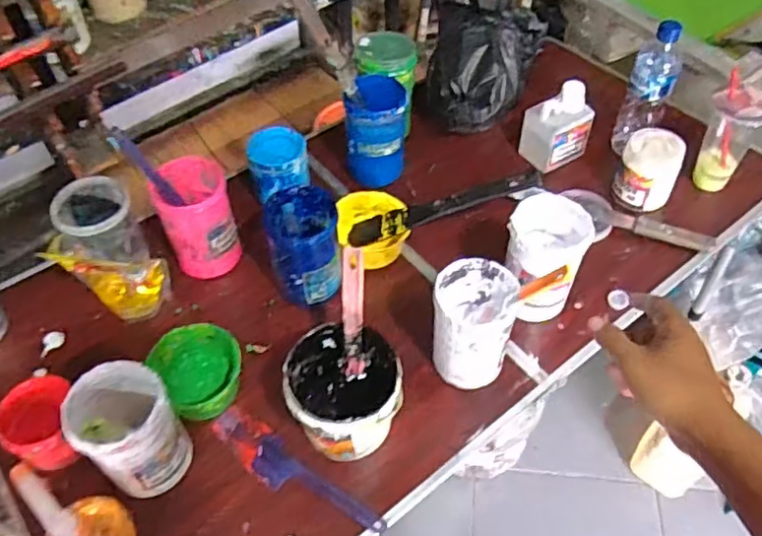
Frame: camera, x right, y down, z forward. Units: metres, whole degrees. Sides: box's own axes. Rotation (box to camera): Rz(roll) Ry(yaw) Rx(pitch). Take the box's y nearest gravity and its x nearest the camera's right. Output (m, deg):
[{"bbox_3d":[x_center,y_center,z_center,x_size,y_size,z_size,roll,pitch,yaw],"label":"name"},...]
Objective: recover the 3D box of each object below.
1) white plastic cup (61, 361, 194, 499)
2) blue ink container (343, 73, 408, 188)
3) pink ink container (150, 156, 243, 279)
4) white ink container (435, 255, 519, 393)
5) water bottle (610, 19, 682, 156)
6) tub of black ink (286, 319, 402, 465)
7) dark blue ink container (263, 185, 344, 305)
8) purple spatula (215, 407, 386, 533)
[{"bbox_3d":[-0.273,0.179,0.695,0.094,0.142,0.095,0,54,0],"label":"white plastic cup"},{"bbox_3d":[-0.007,-0.214,1.000,0.096,0.142,0.102,-5,54,-4],"label":"blue ink container"},{"bbox_3d":[-0.254,-0.063,0.900,0.099,0.158,0.102,-13,54,-9],"label":"pink ink container"},{"bbox_3d":[0.112,0.069,0.783,0.096,0.140,0.104,0,54,0],"label":"white ink container"},{"bbox_3d":[0.423,-0.280,0.999,0.067,0.219,0.064,13,55,10],"label":"water bottle"},{"bbox_3d":[-0.042,0.147,0.736,0.125,0.107,0.123,0,54,0],"label":"tub of black ink"},{"bbox_3d":[-0.102,-0.030,0.854,0.092,0.130,0.099,-6,54,-4],"label":"dark blue ink container"},{"bbox_3d":[-0.105,0.244,0.746,0.237,0.010,0.052,32,60,22],"label":"purple spatula"}]

